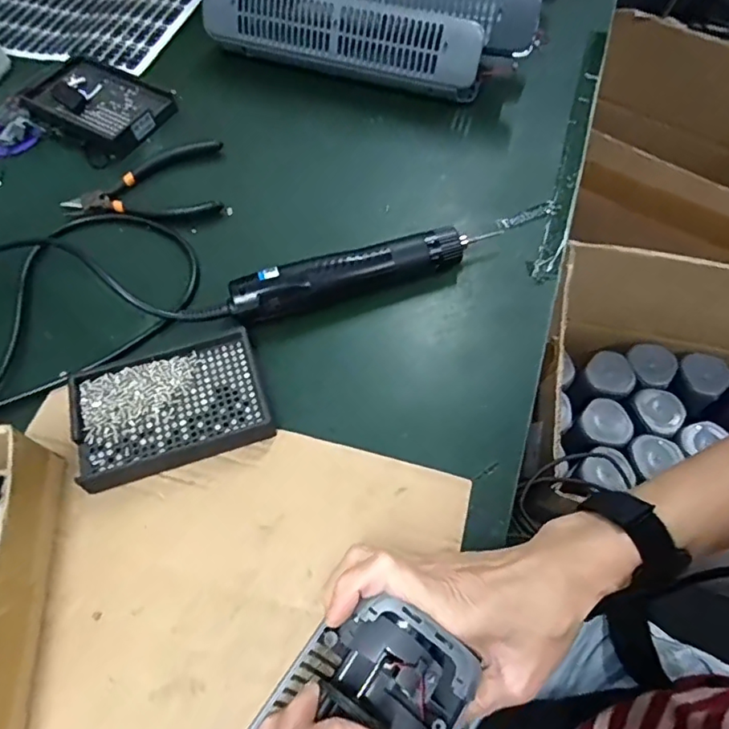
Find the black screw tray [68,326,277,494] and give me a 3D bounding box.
[{"bbox_3d":[-0.143,0.031,0.400,0.134,0.019,0.093,-18,63,-9],"label":"black screw tray"}]

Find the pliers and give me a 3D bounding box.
[{"bbox_3d":[-0.210,-0.177,0.515,0.142,0.010,0.100,-5,62,-2],"label":"pliers"}]

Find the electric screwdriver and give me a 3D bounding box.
[{"bbox_3d":[0.035,-0.091,0.458,0.297,0.033,0.039,-19,63,-9],"label":"electric screwdriver"}]

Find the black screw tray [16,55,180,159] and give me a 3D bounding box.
[{"bbox_3d":[-0.283,-0.280,0.563,0.140,0.028,0.098,26,65,14],"label":"black screw tray"}]

